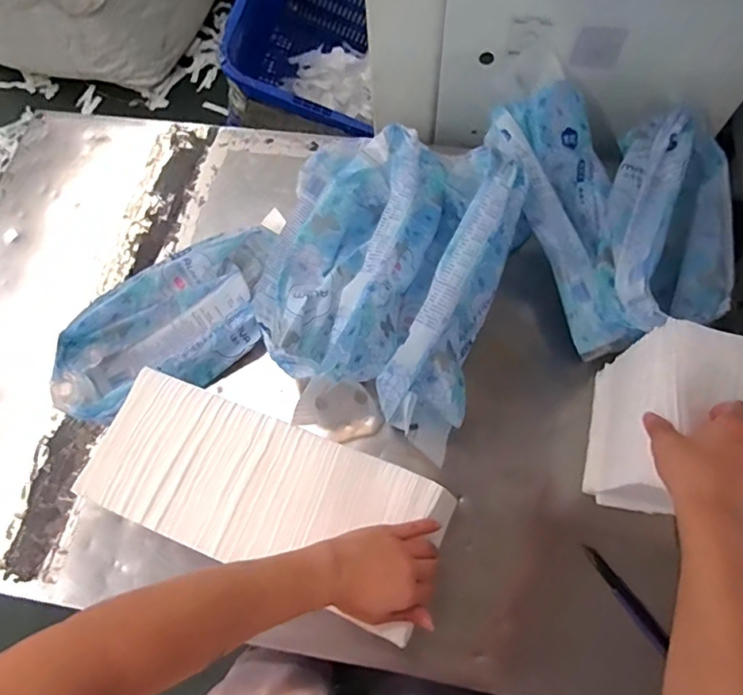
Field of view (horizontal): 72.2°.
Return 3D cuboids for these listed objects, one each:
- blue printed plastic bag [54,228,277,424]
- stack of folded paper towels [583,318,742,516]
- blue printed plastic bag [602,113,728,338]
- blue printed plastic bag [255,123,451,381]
[{"bbox_3d":[-0.256,-0.023,0.680,0.324,0.070,0.159,-35,72,-10],"label":"blue printed plastic bag"},{"bbox_3d":[0.342,0.089,0.514,0.171,0.183,0.154,13,71,7],"label":"stack of folded paper towels"},{"bbox_3d":[0.347,-0.151,0.593,0.131,0.119,0.326,18,72,9],"label":"blue printed plastic bag"},{"bbox_3d":[-0.031,-0.117,0.637,0.184,0.118,0.323,19,72,9],"label":"blue printed plastic bag"}]

